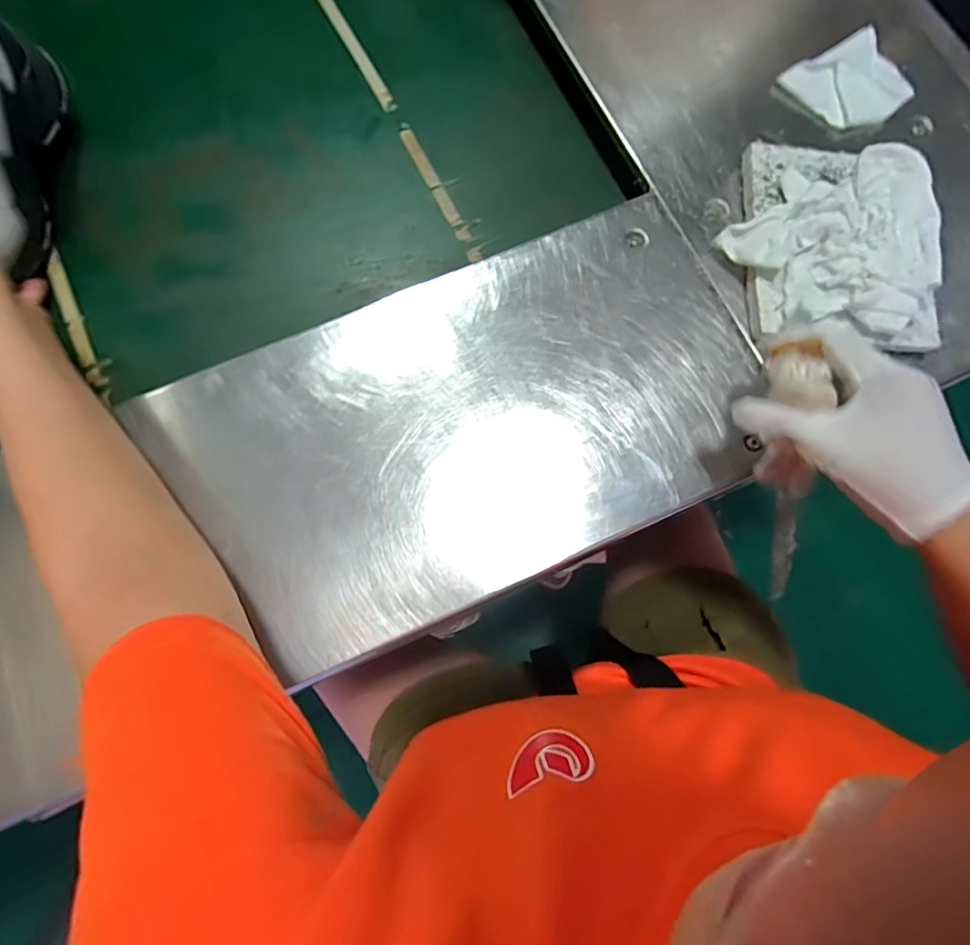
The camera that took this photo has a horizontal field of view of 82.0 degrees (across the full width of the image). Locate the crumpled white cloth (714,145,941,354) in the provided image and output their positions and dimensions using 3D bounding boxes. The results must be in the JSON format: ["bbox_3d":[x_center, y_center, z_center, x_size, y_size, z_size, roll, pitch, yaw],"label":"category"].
[{"bbox_3d":[0.253,-0.167,0.414,0.147,0.040,0.157,0,76,0],"label":"crumpled white cloth"}]

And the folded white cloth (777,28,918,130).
[{"bbox_3d":[0.304,-0.321,0.466,0.088,0.015,0.080,-33,78,-8],"label":"folded white cloth"}]

